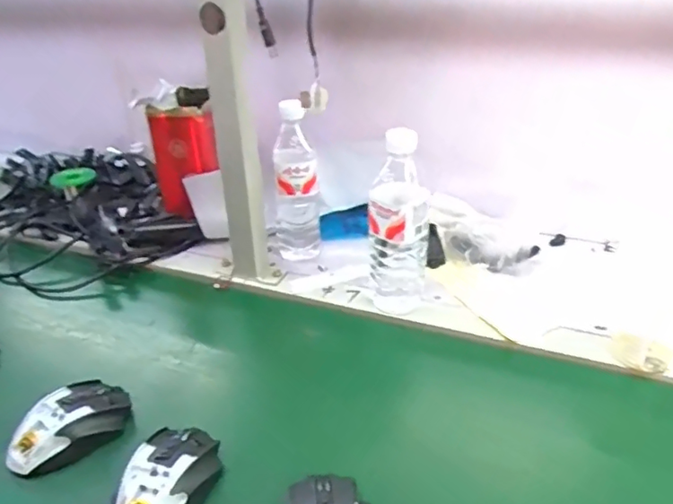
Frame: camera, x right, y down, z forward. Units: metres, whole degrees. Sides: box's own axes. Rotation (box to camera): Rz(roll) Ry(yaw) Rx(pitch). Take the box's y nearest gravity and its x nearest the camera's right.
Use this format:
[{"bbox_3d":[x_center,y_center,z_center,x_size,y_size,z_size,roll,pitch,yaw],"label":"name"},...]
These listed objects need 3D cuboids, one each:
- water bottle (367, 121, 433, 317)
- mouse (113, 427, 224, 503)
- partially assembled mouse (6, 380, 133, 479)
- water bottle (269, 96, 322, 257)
[{"bbox_3d":[0.074,-0.029,0.707,0.070,0.225,0.061,0,31,4],"label":"water bottle"},{"bbox_3d":[-0.145,0.201,0.514,0.067,0.042,0.114,6,32,13],"label":"mouse"},{"bbox_3d":[-0.263,0.170,0.578,0.118,0.047,0.069,-26,38,-34],"label":"partially assembled mouse"},{"bbox_3d":[-0.061,-0.086,0.829,0.072,0.230,0.068,-5,31,-4],"label":"water bottle"}]

